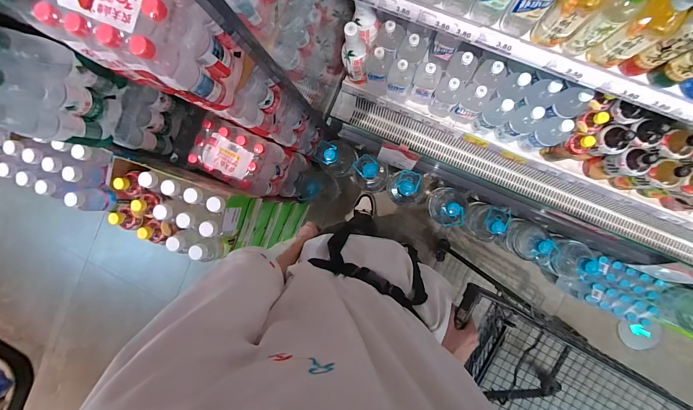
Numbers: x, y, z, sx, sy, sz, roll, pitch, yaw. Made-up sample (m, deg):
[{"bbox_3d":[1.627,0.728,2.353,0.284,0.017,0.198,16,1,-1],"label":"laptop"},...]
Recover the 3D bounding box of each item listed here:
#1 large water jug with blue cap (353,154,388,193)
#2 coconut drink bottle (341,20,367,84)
[{"bbox_3d":[0.104,-0.132,1.342,0.154,0.290,0.145,0,92,7],"label":"large water jug with blue cap"},{"bbox_3d":[0.026,-0.468,0.953,0.075,0.280,0.064,-9,91,7],"label":"coconut drink bottle"}]

